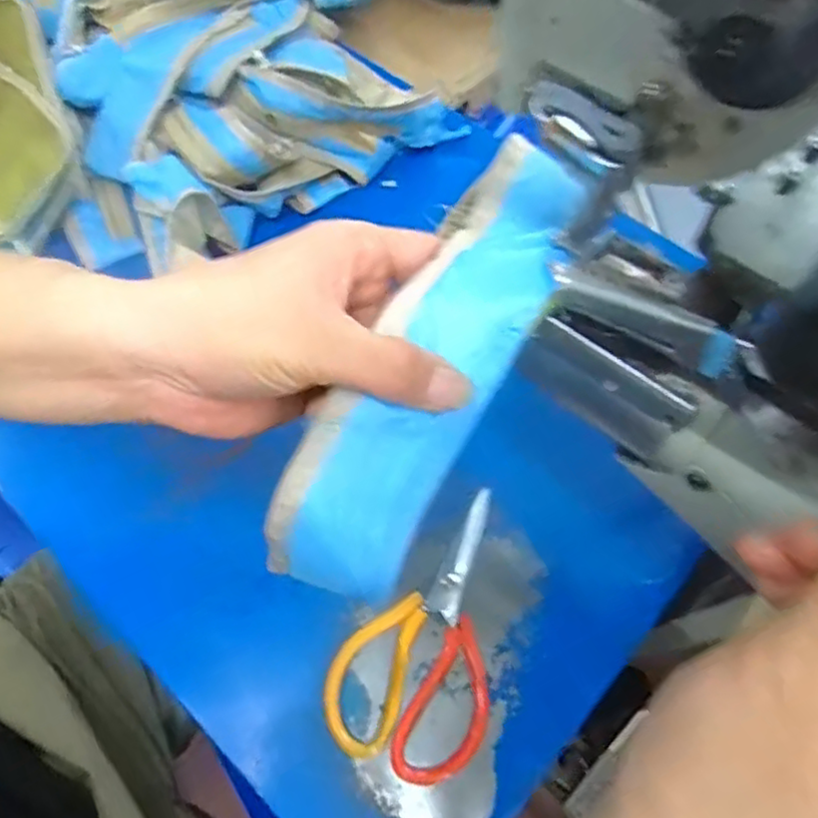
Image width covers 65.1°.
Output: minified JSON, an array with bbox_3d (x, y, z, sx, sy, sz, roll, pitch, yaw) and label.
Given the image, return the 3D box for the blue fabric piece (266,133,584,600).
[{"bbox_3d":[0.012,-0.023,0.244,0.052,0.016,0.192,27,77,13],"label":"blue fabric piece"}]

